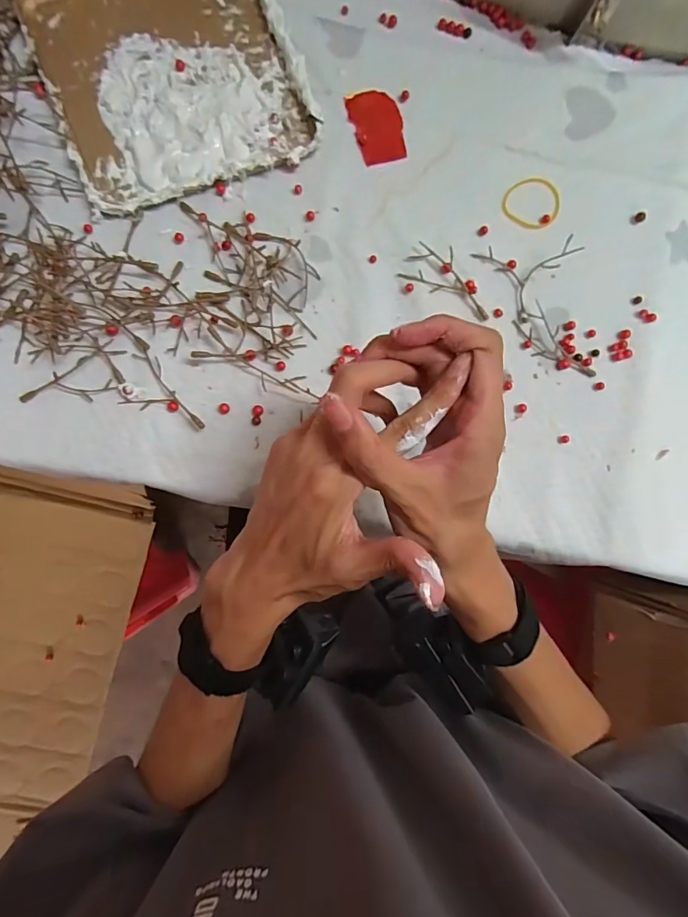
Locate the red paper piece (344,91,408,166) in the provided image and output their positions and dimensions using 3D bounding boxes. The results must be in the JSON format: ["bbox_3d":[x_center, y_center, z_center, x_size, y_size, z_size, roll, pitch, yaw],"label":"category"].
[{"bbox_3d":[0.029,-0.279,0.380,0.042,0.004,0.060,-17,90,-7],"label":"red paper piece"}]

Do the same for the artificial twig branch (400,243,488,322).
[{"bbox_3d":[0.089,-0.148,0.374,0.078,0.011,0.033,26,85,-5],"label":"artificial twig branch"}]

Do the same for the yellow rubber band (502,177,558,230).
[{"bbox_3d":[0.163,-0.220,0.391,0.047,0.004,0.049,0,87,-7],"label":"yellow rubber band"}]

